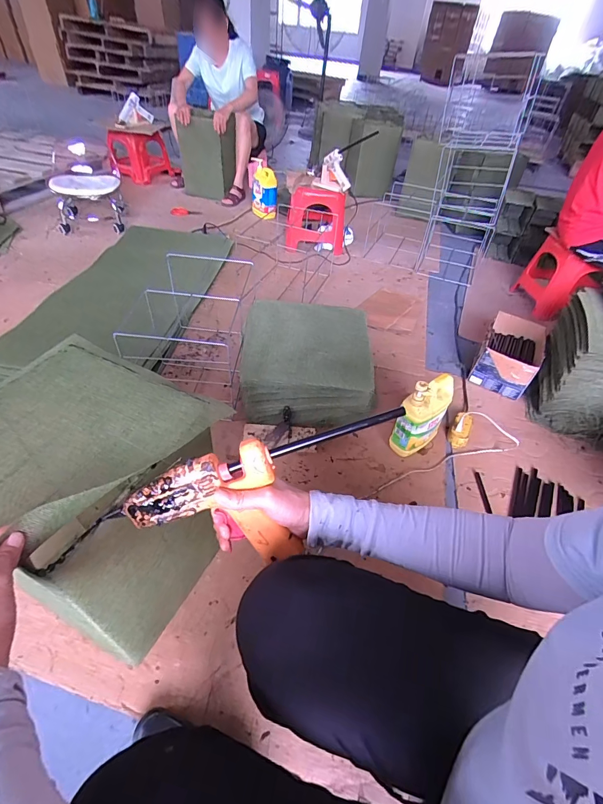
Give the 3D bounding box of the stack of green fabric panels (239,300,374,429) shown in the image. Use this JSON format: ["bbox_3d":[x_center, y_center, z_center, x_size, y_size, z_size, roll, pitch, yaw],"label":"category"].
[{"bbox_3d":[0.012,-0.110,1.087,0.351,0.209,0.306,2,45,-6],"label":"stack of green fabric panels"}]

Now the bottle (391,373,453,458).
[{"bbox_3d":[0.312,0.037,0.977,0.140,0.239,0.076,-29,55,-32],"label":"bottle"}]

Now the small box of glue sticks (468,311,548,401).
[{"bbox_3d":[0.716,-0.170,1.294,0.188,0.139,0.308,26,47,18],"label":"small box of glue sticks"}]

